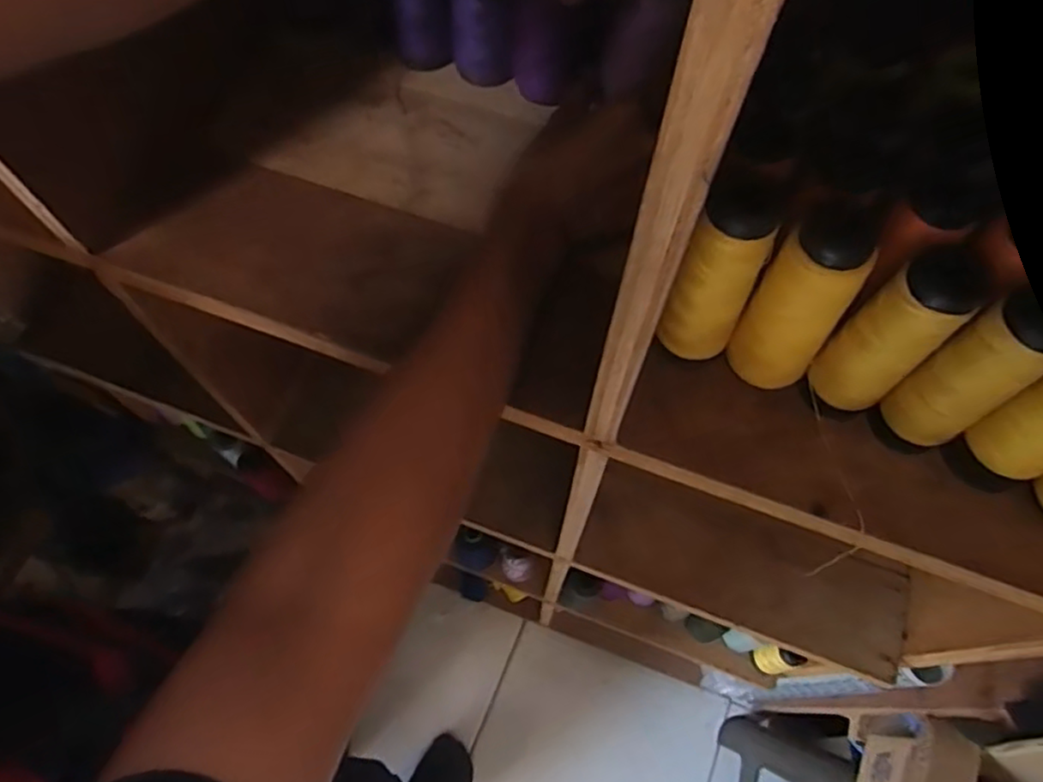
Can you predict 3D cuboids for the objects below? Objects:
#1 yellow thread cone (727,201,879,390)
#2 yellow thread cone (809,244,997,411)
[{"bbox_3d":[0.139,-0.043,0.319,0.045,0.105,0.043,37,70,15],"label":"yellow thread cone"},{"bbox_3d":[0.180,-0.026,0.311,0.040,0.090,0.034,-27,68,-13],"label":"yellow thread cone"}]

